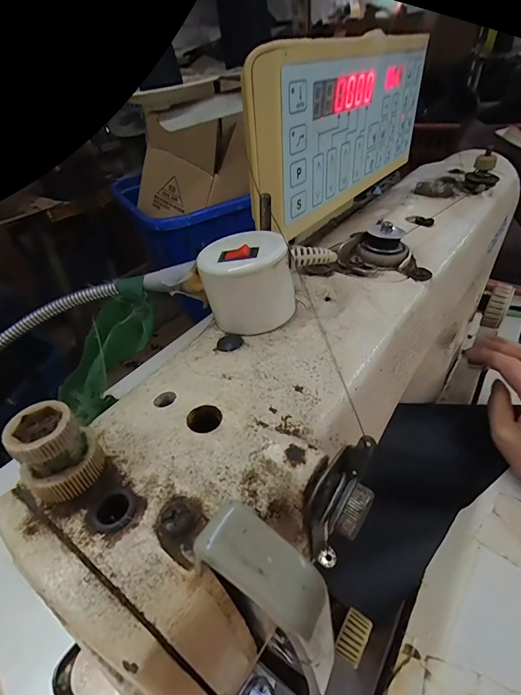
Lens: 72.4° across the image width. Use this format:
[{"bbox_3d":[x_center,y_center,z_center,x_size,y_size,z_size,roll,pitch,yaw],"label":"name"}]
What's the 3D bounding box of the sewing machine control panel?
[{"bbox_3d":[0.057,-0.135,0.226,0.020,0.094,0.199,21,46,30],"label":"sewing machine control panel"}]

